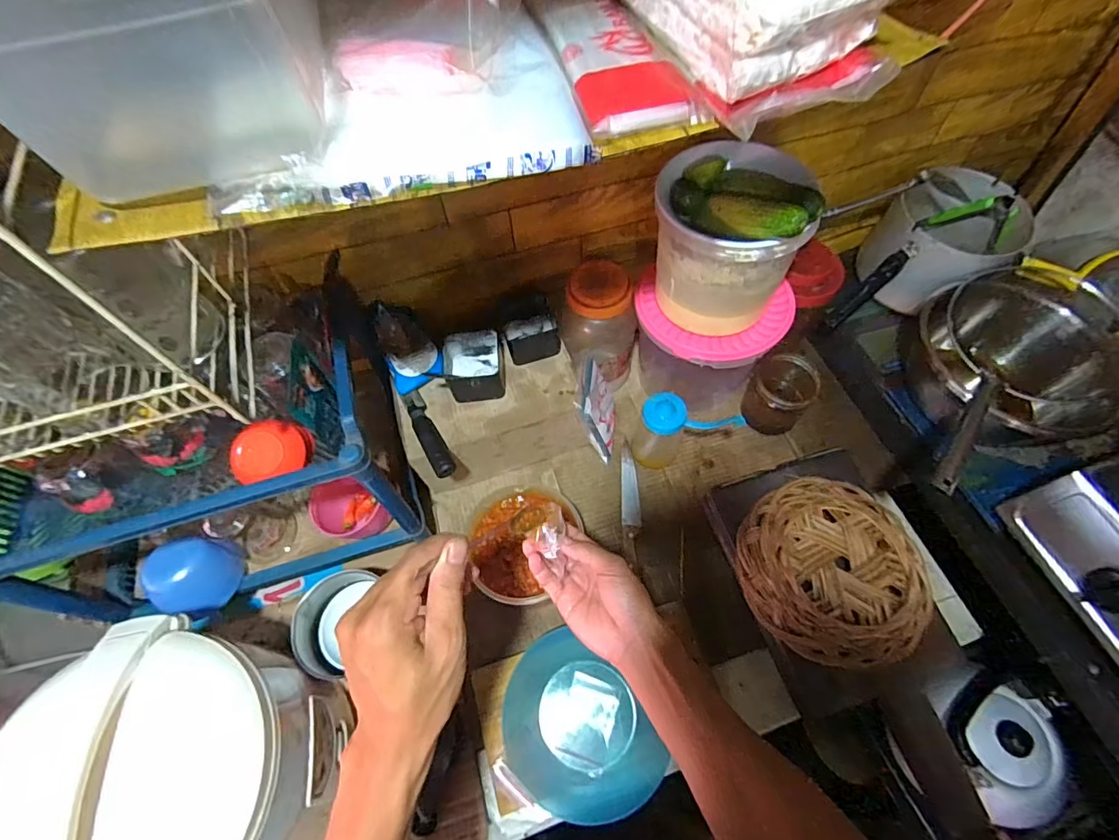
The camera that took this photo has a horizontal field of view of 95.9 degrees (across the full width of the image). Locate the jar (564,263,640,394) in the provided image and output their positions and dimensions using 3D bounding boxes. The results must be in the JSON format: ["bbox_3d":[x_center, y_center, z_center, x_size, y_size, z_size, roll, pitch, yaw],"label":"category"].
[{"bbox_3d":[0.062,-0.122,0.759,0.101,0.222,0.094,-1,61,2],"label":"jar"}]

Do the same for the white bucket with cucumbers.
[{"bbox_3d":[0.202,-0.211,0.605,0.158,0.189,0.152,-1,61,2],"label":"white bucket with cucumbers"}]

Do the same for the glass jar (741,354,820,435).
[{"bbox_3d":[0.334,-0.033,0.773,0.094,0.105,0.087,-1,61,2],"label":"glass jar"}]

